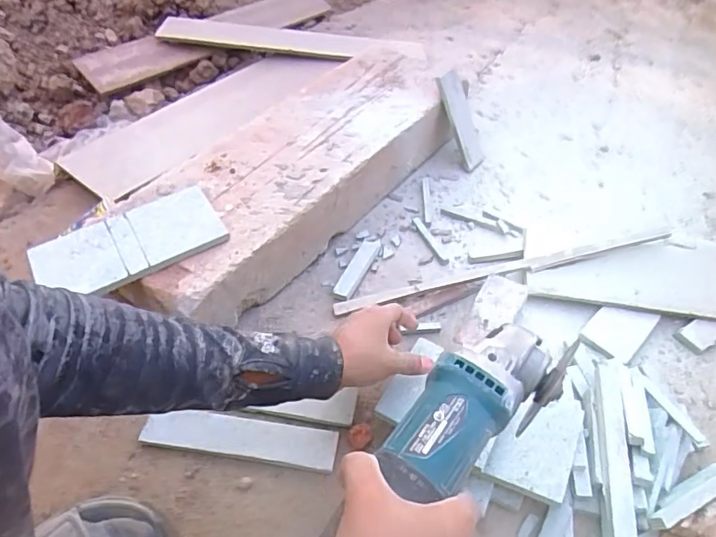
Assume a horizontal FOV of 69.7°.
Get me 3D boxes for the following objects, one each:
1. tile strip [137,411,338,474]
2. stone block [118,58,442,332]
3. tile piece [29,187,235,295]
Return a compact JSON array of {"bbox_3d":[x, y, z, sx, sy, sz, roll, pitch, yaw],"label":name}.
[{"bbox_3d":[-0.121,0.173,0.530,0.196,0.013,0.044,8,47,4],"label":"tile strip"},{"bbox_3d":[-0.079,-0.139,0.750,0.194,0.108,0.547,28,53,24],"label":"stone block"},{"bbox_3d":[-0.256,-0.028,0.581,0.193,0.015,0.108,-28,53,-24],"label":"tile piece"}]

